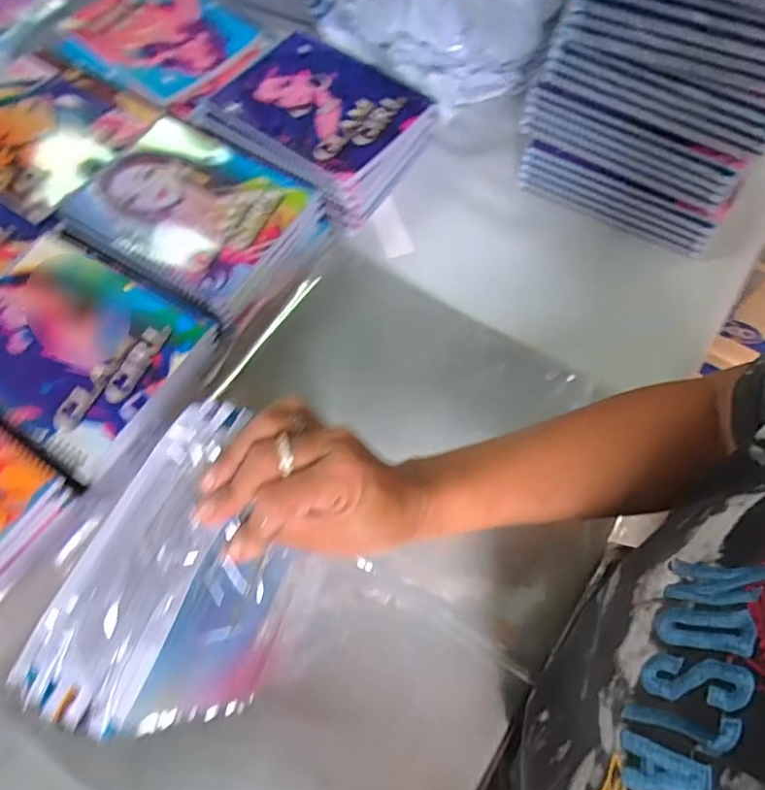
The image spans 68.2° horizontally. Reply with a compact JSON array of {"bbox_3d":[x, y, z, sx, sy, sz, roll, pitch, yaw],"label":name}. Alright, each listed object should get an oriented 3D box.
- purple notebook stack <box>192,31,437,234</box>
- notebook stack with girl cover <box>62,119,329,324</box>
[{"bbox_3d":[-0.069,-0.296,0.618,0.215,0.059,0.164,34,71,15],"label":"purple notebook stack"},{"bbox_3d":[-0.177,-0.170,0.559,0.209,0.061,0.161,30,69,14],"label":"notebook stack with girl cover"}]

